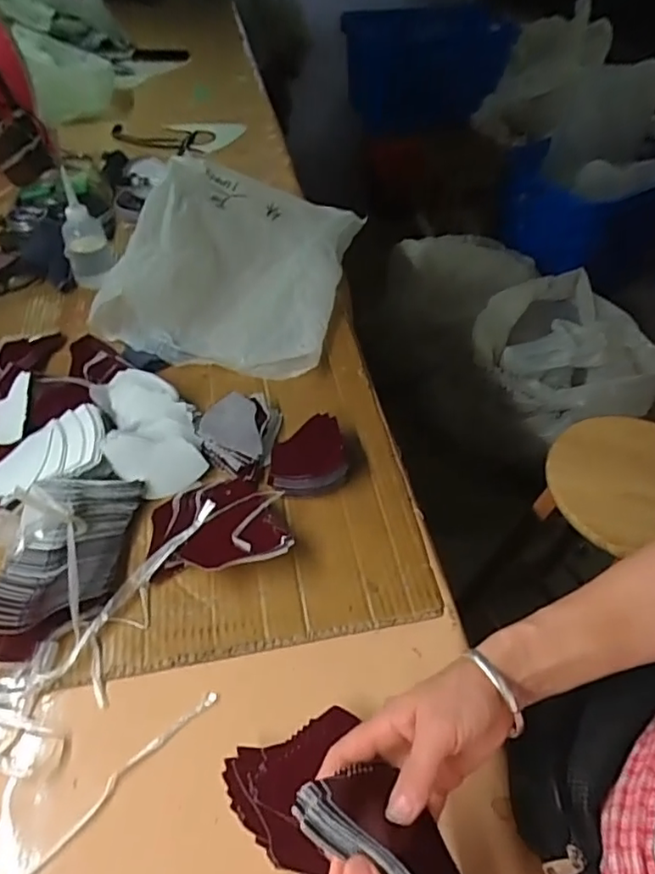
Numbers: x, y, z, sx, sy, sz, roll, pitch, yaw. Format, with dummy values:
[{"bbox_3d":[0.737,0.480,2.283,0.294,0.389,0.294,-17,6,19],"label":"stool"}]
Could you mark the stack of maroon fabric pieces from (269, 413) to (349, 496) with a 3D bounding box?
[{"bbox_3d":[-0.015,0.020,0.661,0.076,0.029,0.108,10,47,9],"label":"stack of maroon fabric pieces"}]

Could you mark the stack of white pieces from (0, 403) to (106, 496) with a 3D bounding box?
[{"bbox_3d":[-0.316,0.025,0.641,0.151,0.050,0.086,-17,49,-17],"label":"stack of white pieces"}]

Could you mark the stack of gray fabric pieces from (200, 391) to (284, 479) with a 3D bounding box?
[{"bbox_3d":[-0.102,-0.009,0.685,0.083,0.036,0.122,12,47,10],"label":"stack of gray fabric pieces"}]

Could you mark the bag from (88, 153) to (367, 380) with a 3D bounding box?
[{"bbox_3d":[-0.137,-0.288,0.904,0.317,0.091,0.453,7,47,5],"label":"bag"}]

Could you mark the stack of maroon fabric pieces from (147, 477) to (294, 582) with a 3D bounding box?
[{"bbox_3d":[-0.112,0.085,0.597,0.134,0.039,0.118,-8,47,-8],"label":"stack of maroon fabric pieces"}]

